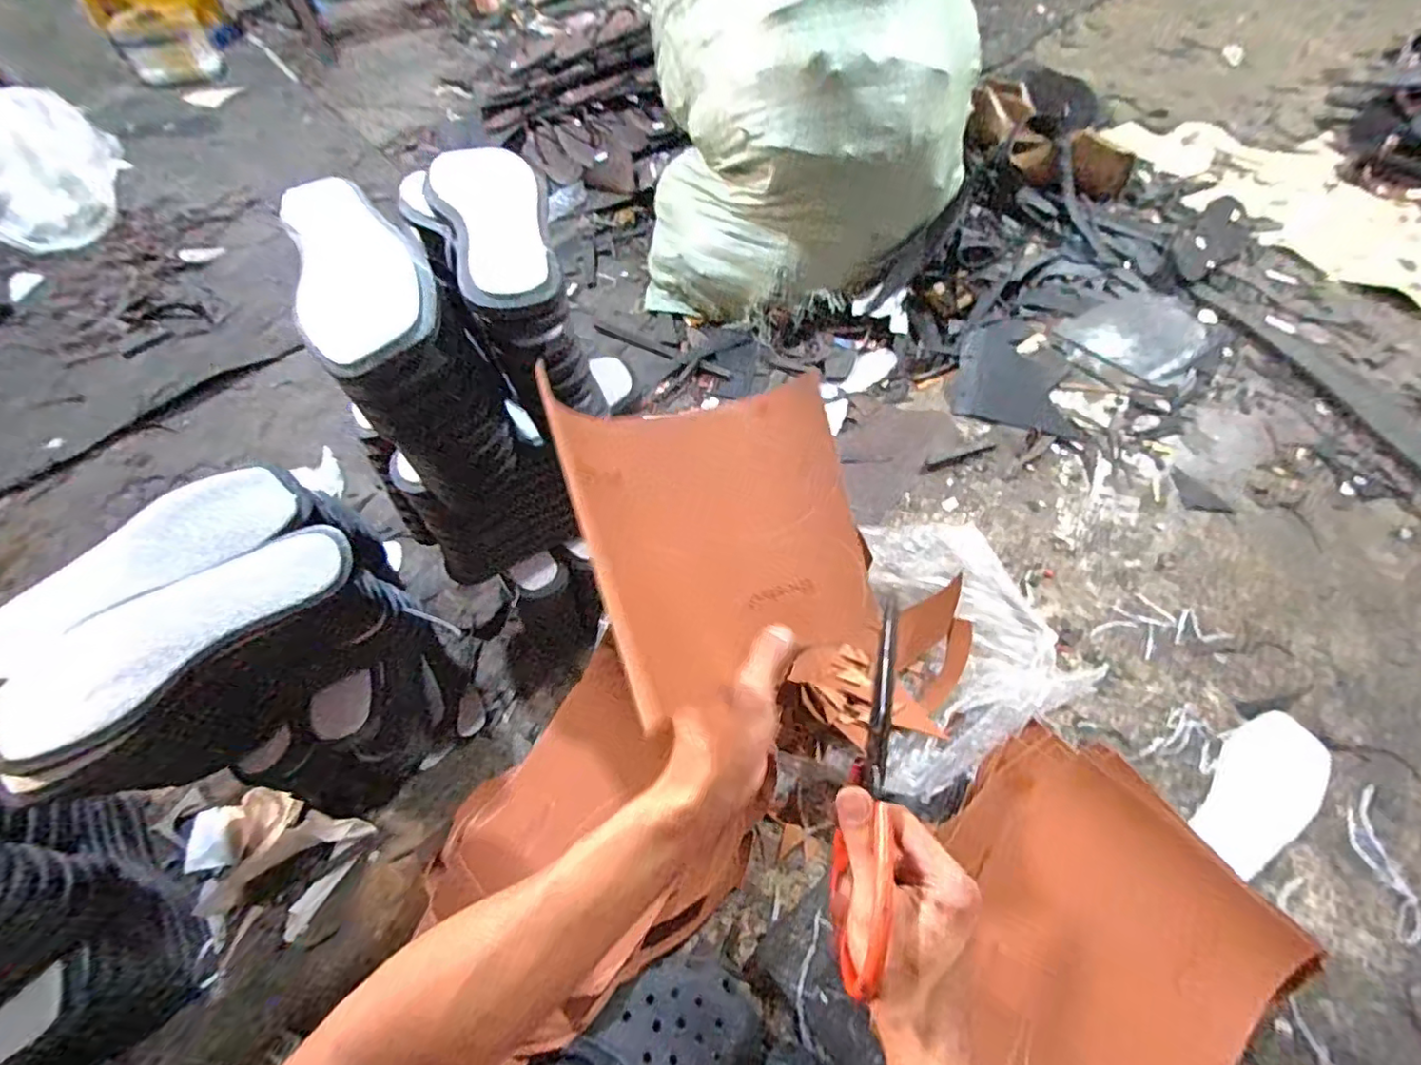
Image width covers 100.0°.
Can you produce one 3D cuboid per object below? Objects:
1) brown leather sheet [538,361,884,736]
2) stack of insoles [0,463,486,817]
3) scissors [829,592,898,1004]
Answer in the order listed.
[{"bbox_3d":[0.012,0.003,0.382,0.197,0.019,0.188,-10,86,-29],"label":"brown leather sheet"},{"bbox_3d":[-0.407,0.141,0.588,0.253,0.315,0.186,-40,65,-18],"label":"stack of insoles"},{"bbox_3d":[0.092,0.143,0.351,0.021,0.062,0.209,9,68,9],"label":"scissors"}]

